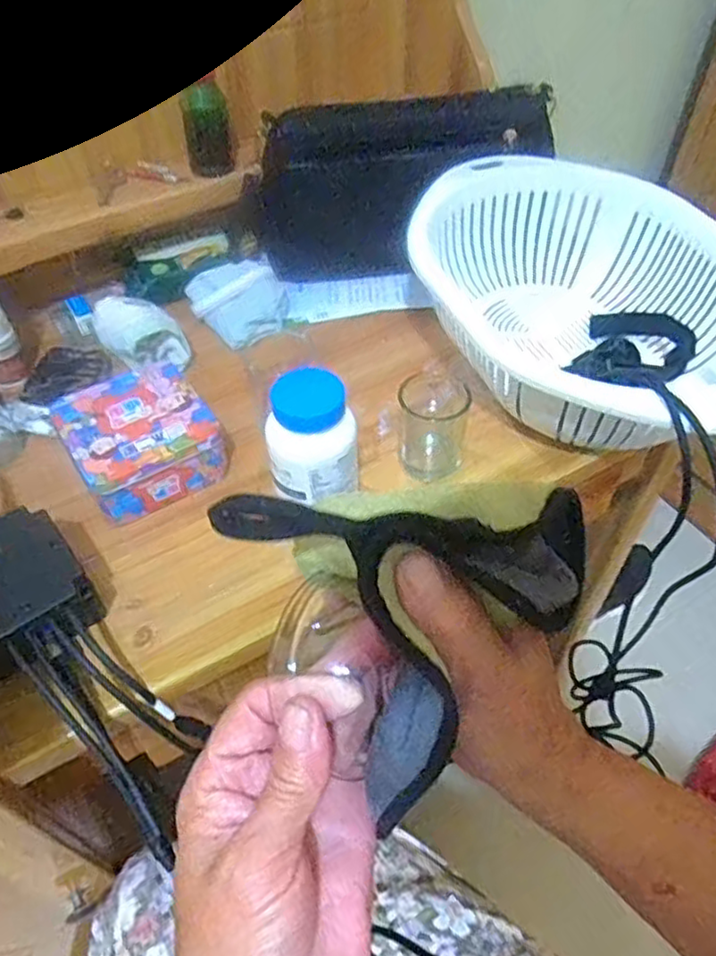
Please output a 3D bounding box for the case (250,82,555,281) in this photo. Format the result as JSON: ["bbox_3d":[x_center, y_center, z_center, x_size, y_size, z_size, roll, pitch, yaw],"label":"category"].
[{"bbox_3d":[0.036,-0.275,0.644,0.283,0.151,0.046,-6,51,-7],"label":"case"}]

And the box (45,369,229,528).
[{"bbox_3d":[-0.164,-0.029,0.507,0.098,0.050,0.100,-28,56,-23],"label":"box"}]

